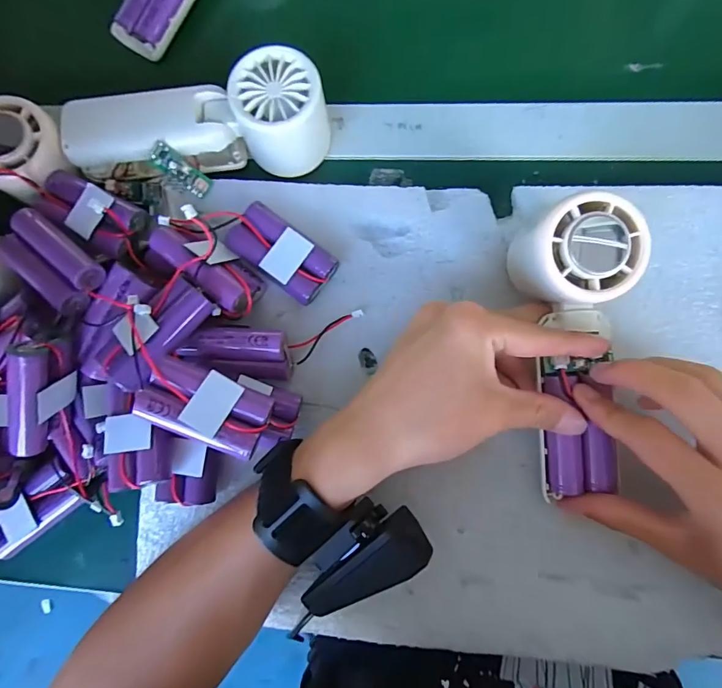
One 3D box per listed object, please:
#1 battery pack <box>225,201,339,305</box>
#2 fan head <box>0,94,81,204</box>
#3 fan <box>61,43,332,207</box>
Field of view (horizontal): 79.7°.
[{"bbox_3d":[-0.049,-0.057,0.276,0.066,0.021,0.033,38,88,8],"label":"battery pack"},{"bbox_3d":[-0.215,-0.123,0.267,0.062,0.033,0.055,29,86,7],"label":"fan head"},{"bbox_3d":[-0.104,-0.134,0.277,0.168,0.048,0.059,-8,83,4],"label":"fan"}]

